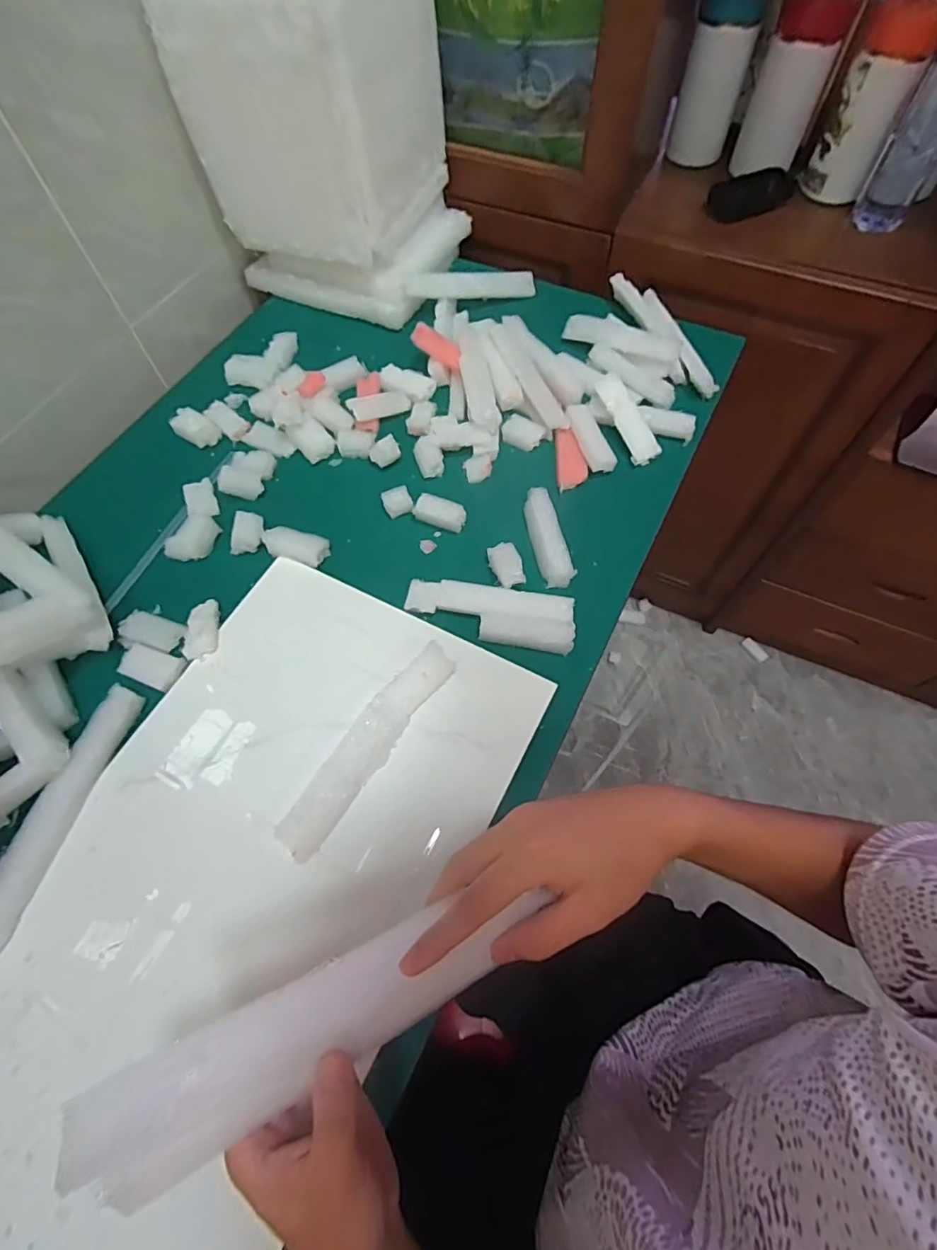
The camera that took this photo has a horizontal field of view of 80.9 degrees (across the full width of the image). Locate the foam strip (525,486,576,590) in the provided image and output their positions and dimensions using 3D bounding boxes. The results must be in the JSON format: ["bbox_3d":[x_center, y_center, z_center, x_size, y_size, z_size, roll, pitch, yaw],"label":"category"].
[{"bbox_3d":[0.077,-0.087,0.540,0.027,0.026,0.104,-12,63,-6],"label":"foam strip"}]

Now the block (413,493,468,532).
[{"bbox_3d":[-0.029,-0.113,0.557,0.053,0.025,0.021,17,64,9],"label":"block"}]

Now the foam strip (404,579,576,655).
[{"bbox_3d":[0.019,-0.011,0.507,0.154,0.014,0.054,7,63,3],"label":"foam strip"}]

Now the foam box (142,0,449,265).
[{"bbox_3d":[-0.165,-0.589,0.610,0.210,0.226,0.217,23,65,11],"label":"foam box"}]

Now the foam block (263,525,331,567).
[{"bbox_3d":[-0.170,-0.078,0.544,0.060,0.021,0.032,15,64,7],"label":"foam block"}]

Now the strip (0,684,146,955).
[{"bbox_3d":[-0.317,0.144,0.422,0.025,0.031,0.207,12,63,6],"label":"strip"}]

